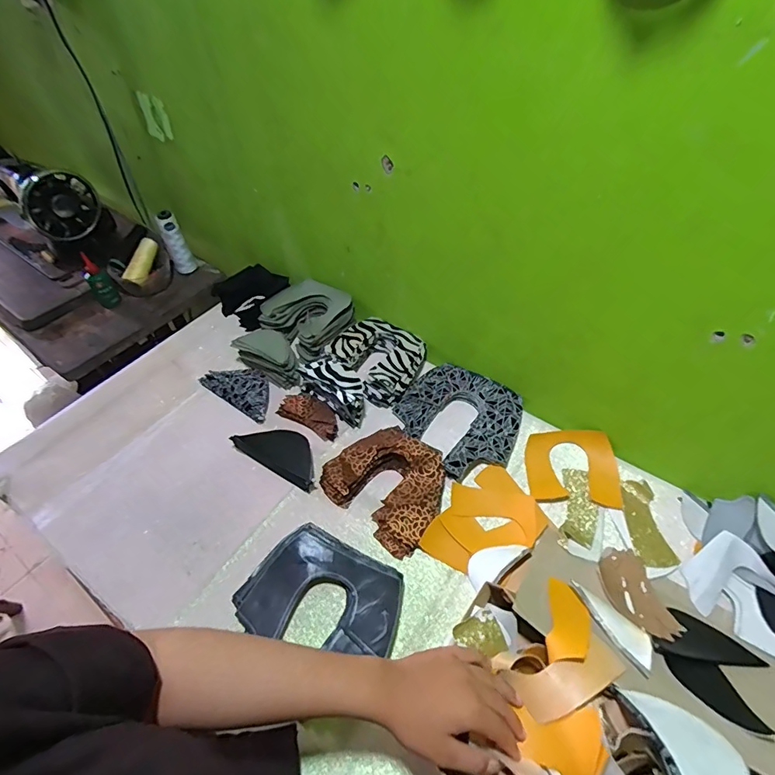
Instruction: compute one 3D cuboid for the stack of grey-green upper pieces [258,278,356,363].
[{"bbox_3d":[-0.150,-0.133,0.871,0.162,0.059,0.134,29,57,23],"label":"stack of grey-green upper pieces"}]

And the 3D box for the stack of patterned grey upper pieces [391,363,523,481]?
[{"bbox_3d":[0.112,0.049,0.730,0.192,0.024,0.180,27,56,22],"label":"stack of patterned grey upper pieces"}]

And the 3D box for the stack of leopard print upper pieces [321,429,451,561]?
[{"bbox_3d":[0.001,0.133,0.663,0.178,0.046,0.143,34,59,26],"label":"stack of leopard print upper pieces"}]

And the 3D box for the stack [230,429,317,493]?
[{"bbox_3d":[-0.161,0.098,0.707,0.145,0.035,0.069,27,56,21],"label":"stack"}]

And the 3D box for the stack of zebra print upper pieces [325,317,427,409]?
[{"bbox_3d":[-0.018,-0.054,0.814,0.168,0.055,0.138,32,58,25],"label":"stack of zebra print upper pieces"}]

